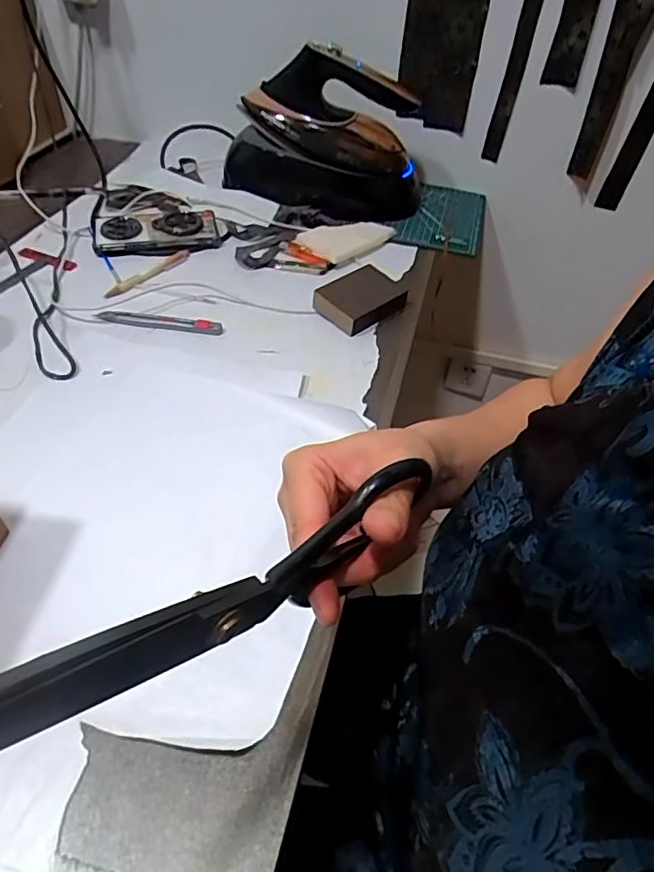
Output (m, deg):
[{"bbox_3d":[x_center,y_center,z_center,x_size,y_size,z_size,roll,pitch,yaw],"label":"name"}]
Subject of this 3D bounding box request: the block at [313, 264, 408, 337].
[{"bbox_3d":[0.043,-0.169,0.668,0.098,0.030,0.072,-32,56,-30],"label":"block"}]

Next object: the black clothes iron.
[{"bbox_3d":[-0.004,-0.445,0.812,0.298,0.189,0.134,3,46,-2],"label":"black clothes iron"}]

